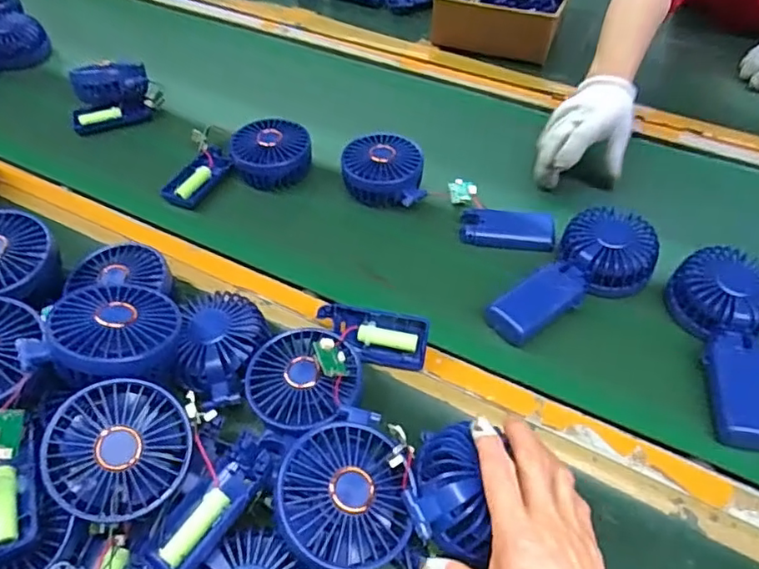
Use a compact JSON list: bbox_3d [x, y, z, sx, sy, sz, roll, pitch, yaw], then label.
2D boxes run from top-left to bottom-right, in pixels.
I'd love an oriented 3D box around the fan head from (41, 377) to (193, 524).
[{"bbox_3d":[-0.165,0.105,0.369,0.083,0.024,0.083,36,66,-4],"label":"fan head"}]

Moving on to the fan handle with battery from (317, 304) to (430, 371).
[{"bbox_3d":[-0.005,0.041,0.477,0.089,0.045,0.020,12,12,9],"label":"fan handle with battery"}]

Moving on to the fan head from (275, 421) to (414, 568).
[{"bbox_3d":[-0.020,0.130,0.355,0.081,0.035,0.081,9,57,-14],"label":"fan head"}]

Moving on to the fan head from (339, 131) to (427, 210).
[{"bbox_3d":[0.007,-0.119,0.625,0.091,0.046,0.082,9,49,7],"label":"fan head"}]

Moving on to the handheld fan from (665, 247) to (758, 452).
[{"bbox_3d":[0.295,0.050,0.478,0.081,0.044,0.174,7,49,6],"label":"handheld fan"}]

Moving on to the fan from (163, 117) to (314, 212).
[{"bbox_3d":[-0.159,-0.144,0.645,0.163,0.047,0.104,-10,49,-9],"label":"fan"}]

